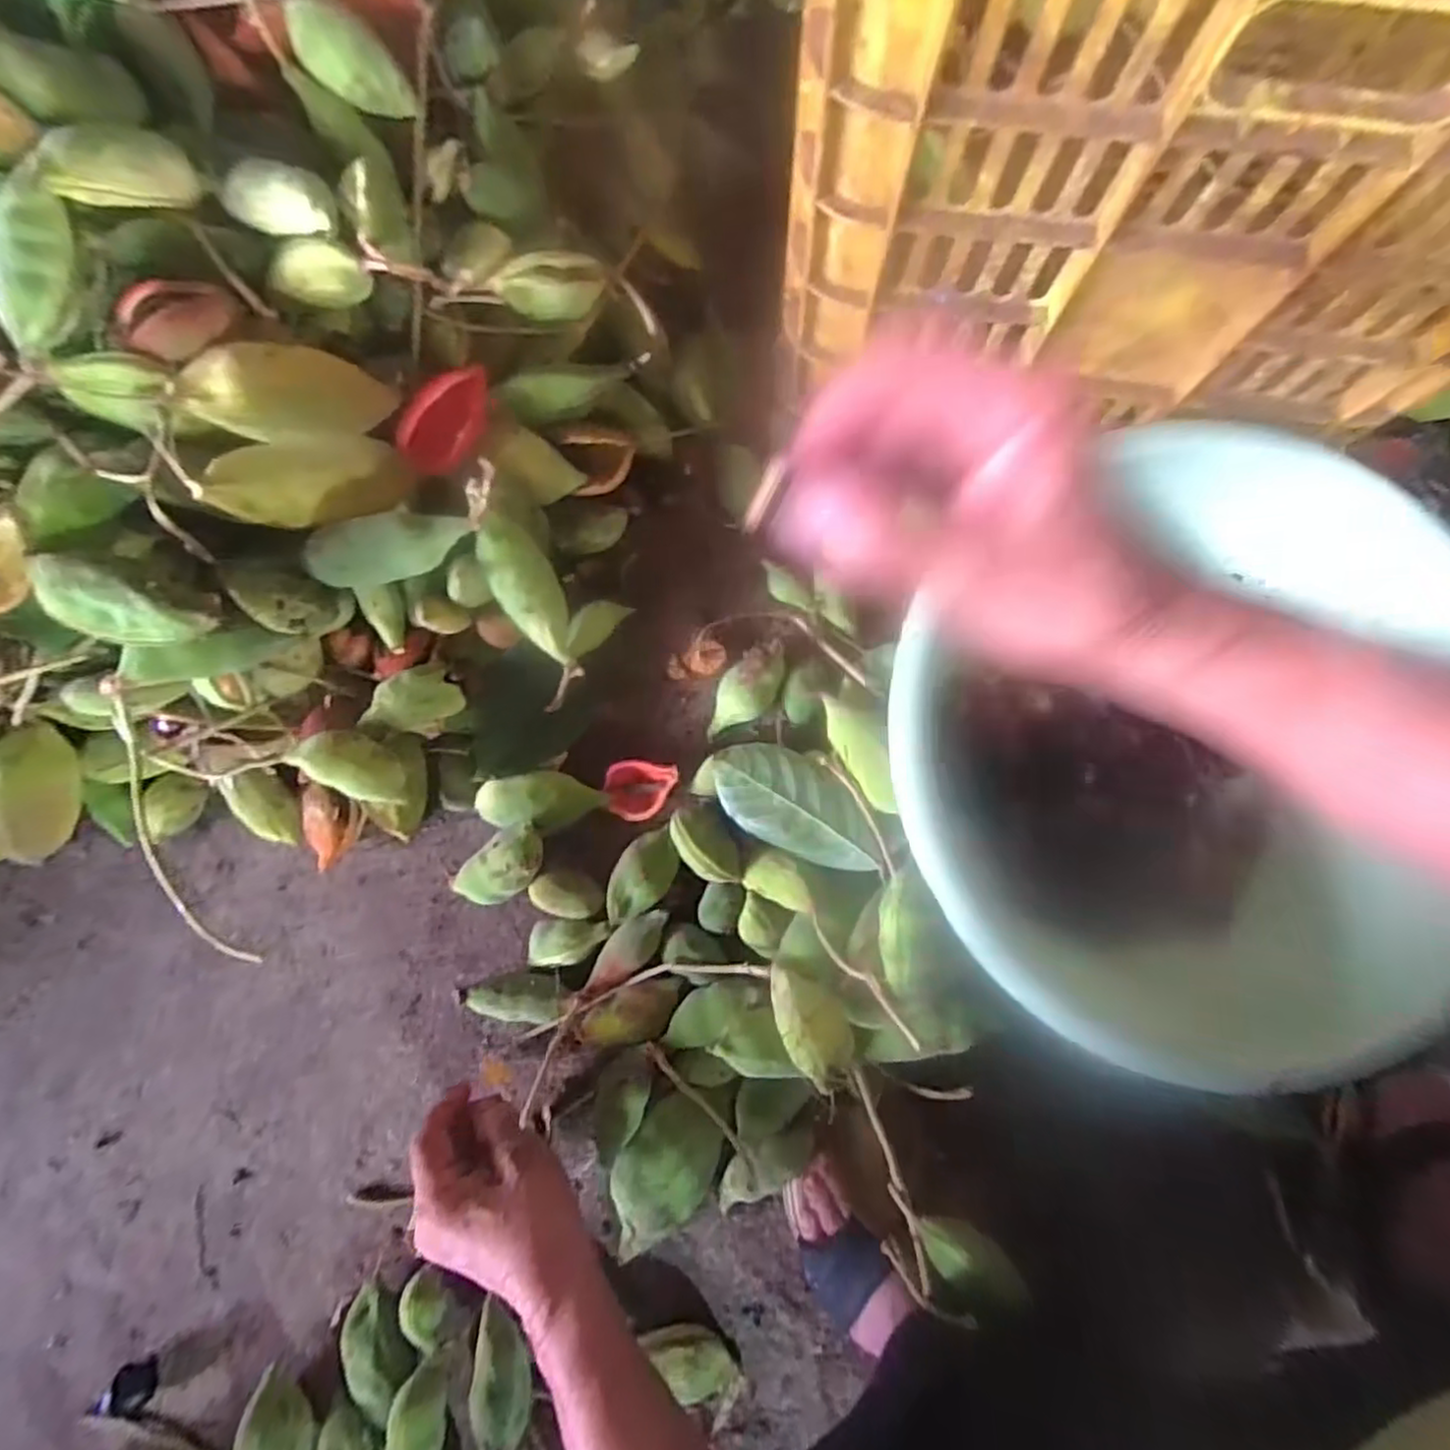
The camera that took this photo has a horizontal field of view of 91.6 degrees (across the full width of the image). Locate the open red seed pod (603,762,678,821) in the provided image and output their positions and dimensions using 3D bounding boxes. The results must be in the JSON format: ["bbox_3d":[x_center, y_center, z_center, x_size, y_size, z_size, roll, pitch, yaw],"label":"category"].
[{"bbox_3d":[-0.060,0.046,0.493,0.045,0.017,0.039,9,82,-2],"label":"open red seed pod"}]

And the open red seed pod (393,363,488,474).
[{"bbox_3d":[-0.165,-0.184,0.421,0.035,0.017,0.072,35,82,2],"label":"open red seed pod"}]

